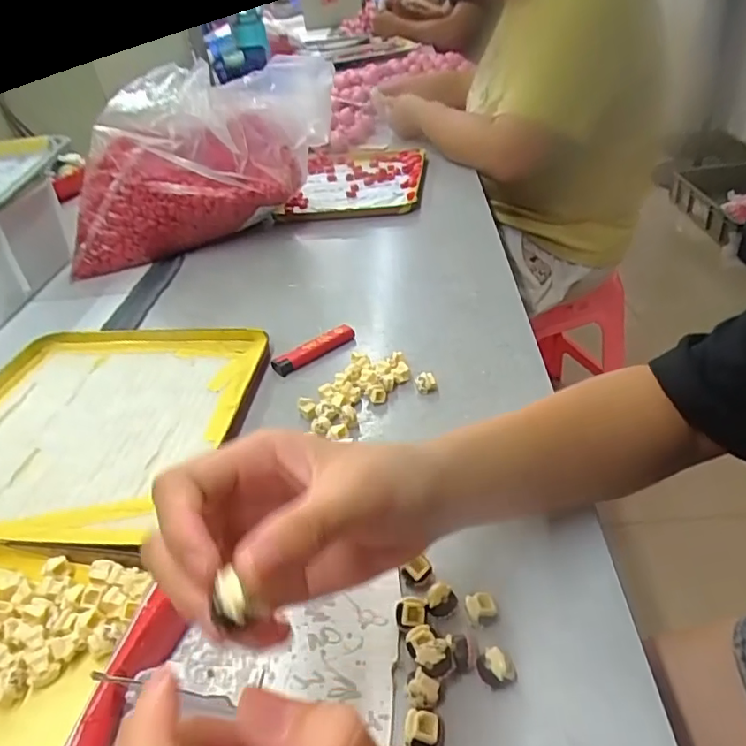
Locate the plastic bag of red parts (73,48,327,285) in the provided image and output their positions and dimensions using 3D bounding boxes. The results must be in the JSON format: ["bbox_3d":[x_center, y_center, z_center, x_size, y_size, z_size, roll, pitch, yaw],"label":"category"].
[{"bbox_3d":[-0.209,-0.254,0.691,0.310,0.196,0.150,-4,36,3],"label":"plastic bag of red parts"}]

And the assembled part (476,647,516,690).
[{"bbox_3d":[0.057,0.139,0.263,0.016,0.014,0.015,-4,36,3],"label":"assembled part"}]

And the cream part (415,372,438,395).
[{"bbox_3d":[0.042,0.007,0.443,0.016,0.013,0.013,-6,36,0],"label":"cream part"}]

